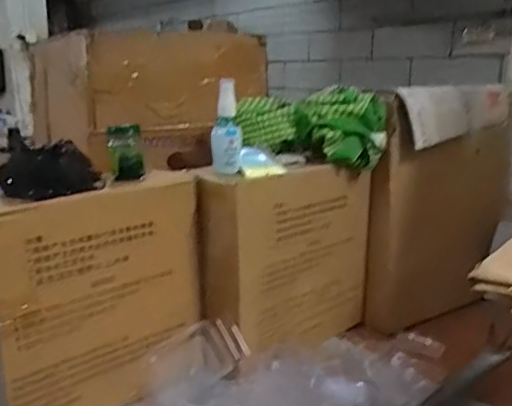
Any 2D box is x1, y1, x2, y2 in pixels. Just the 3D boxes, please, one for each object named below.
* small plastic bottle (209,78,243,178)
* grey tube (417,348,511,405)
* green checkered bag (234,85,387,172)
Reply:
[{"bbox_3d":[-0.039,-0.096,0.726,0.040,0.116,0.027,0,13,1],"label":"small plastic bottle"},{"bbox_3d":[0.250,0.225,0.681,0.230,0.033,0.028,-12,18,-40],"label":"grey tube"},{"bbox_3d":[0.081,-0.112,0.826,0.211,0.095,0.098,-1,13,1],"label":"green checkered bag"}]

